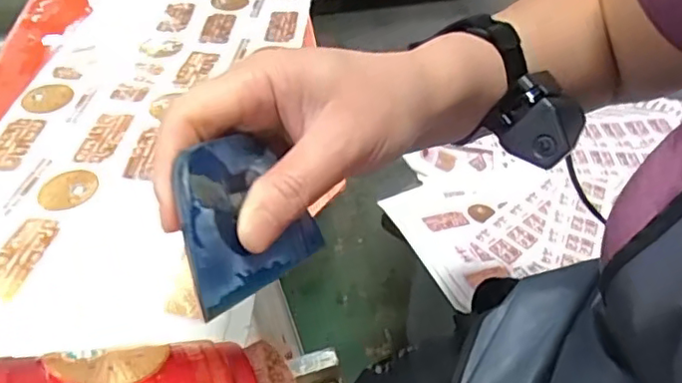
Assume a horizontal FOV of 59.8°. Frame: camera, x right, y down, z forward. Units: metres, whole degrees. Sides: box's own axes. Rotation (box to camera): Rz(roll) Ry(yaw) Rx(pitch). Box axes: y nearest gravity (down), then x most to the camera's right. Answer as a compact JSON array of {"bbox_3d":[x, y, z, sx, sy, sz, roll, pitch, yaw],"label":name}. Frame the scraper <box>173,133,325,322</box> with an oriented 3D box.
[{"bbox_3d":[-0.037,0.008,0.231,0.004,0.057,0.071,-18,5,33],"label":"scraper"}]

